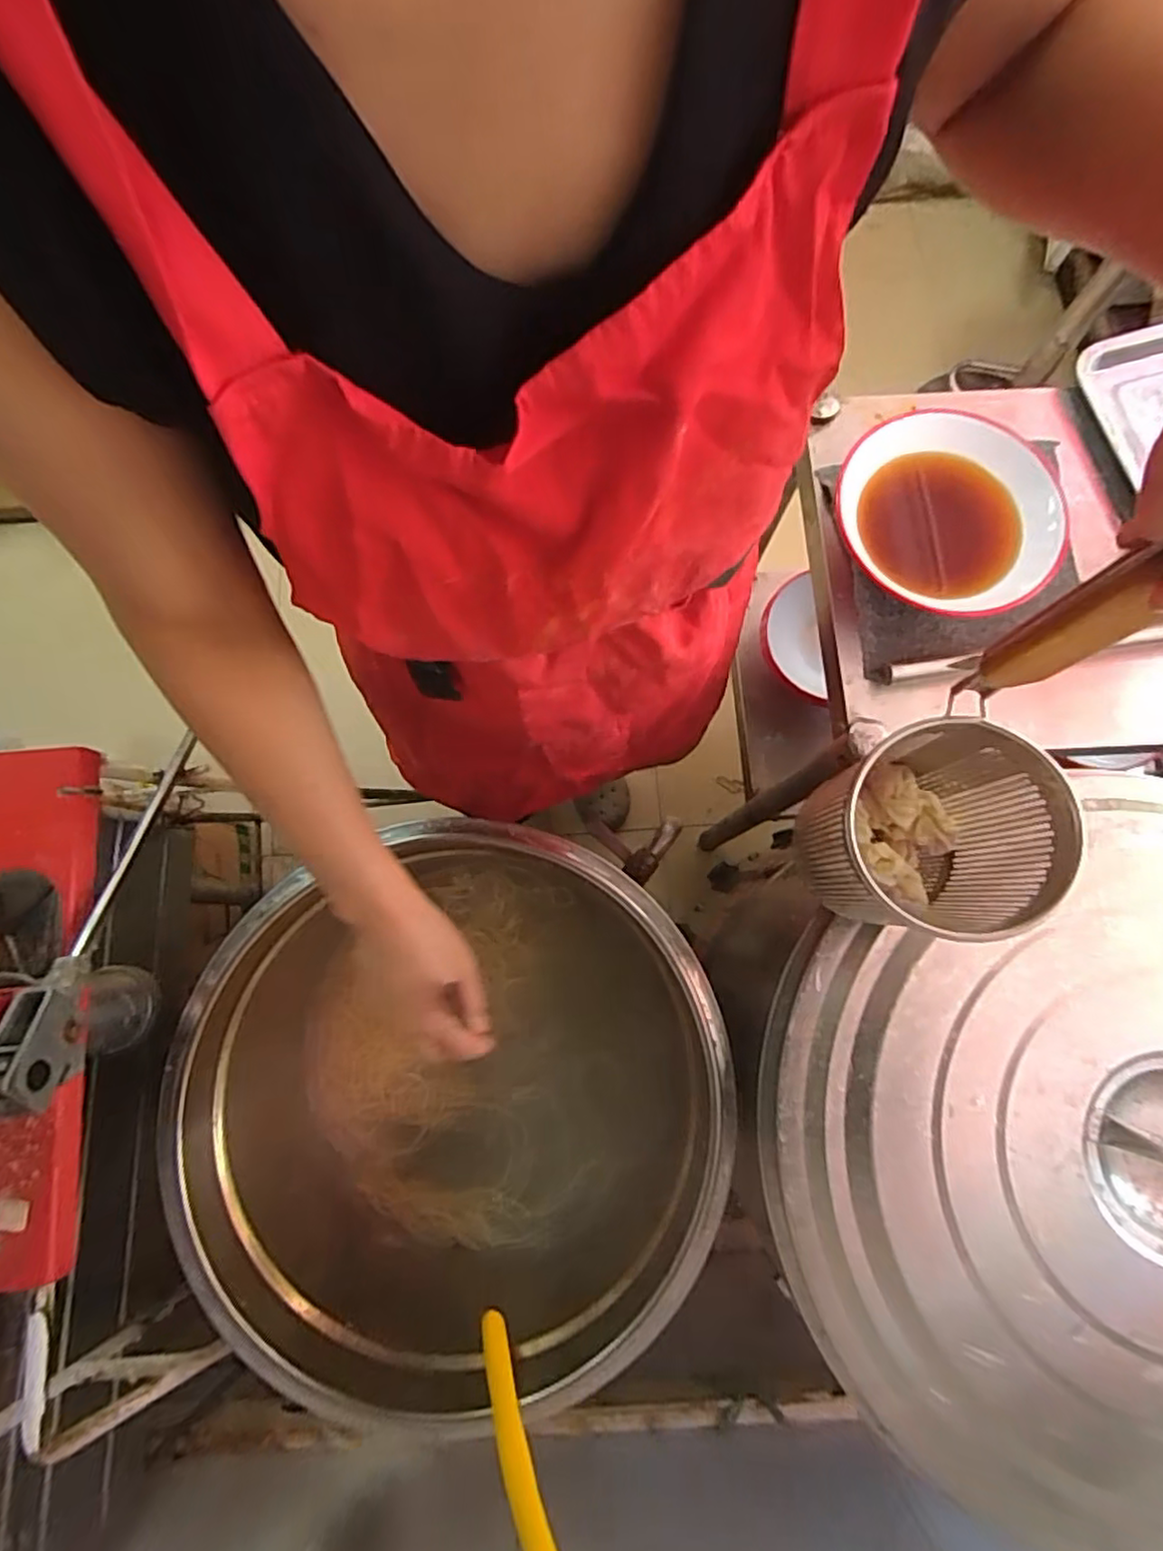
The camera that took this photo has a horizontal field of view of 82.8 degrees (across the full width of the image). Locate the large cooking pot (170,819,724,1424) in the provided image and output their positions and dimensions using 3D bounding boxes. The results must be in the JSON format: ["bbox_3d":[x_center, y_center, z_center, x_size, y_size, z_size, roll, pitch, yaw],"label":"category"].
[{"bbox_3d":[-0.104,0.275,0.628,0.421,0.254,0.426,0,78,0],"label":"large cooking pot"}]

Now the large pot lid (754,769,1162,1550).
[{"bbox_3d":[0.402,0.292,0.471,0.494,0.076,0.492,0,78,0],"label":"large pot lid"}]

